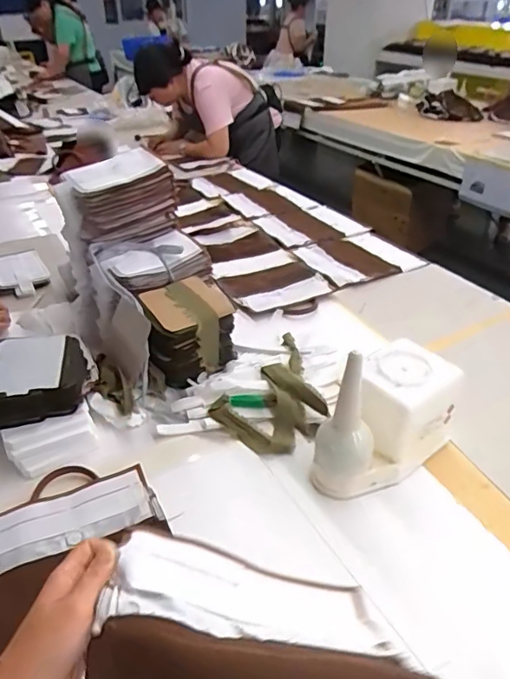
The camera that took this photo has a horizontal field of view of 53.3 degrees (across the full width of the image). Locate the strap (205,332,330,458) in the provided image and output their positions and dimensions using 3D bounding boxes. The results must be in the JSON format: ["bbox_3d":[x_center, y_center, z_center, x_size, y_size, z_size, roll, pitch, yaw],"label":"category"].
[{"bbox_3d":[0.056,0.098,0.941,0.167,0.054,0.251,22,40,29],"label":"strap"}]

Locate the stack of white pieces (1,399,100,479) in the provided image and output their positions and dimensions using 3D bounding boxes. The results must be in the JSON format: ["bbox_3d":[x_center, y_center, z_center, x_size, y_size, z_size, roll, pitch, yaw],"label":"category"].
[{"bbox_3d":[-0.328,0.168,0.827,0.136,0.073,0.069,-16,37,-23],"label":"stack of white pieces"}]

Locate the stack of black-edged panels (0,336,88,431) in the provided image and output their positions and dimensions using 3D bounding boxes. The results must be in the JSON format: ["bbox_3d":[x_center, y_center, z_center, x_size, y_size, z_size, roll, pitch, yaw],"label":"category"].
[{"bbox_3d":[-0.366,0.062,0.853,0.156,0.077,0.149,-7,35,-11],"label":"stack of black-edged panels"}]

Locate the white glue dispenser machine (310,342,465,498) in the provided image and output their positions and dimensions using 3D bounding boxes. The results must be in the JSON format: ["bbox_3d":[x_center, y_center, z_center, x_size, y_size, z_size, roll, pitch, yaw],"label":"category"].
[{"bbox_3d":[0.200,0.120,0.792,0.233,0.192,0.123,-26,42,-34],"label":"white glue dispenser machine"}]

